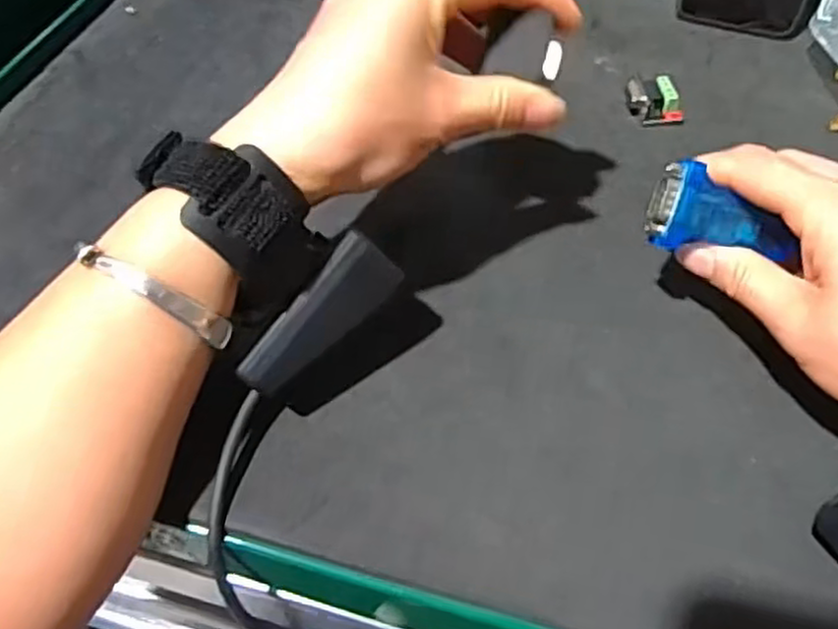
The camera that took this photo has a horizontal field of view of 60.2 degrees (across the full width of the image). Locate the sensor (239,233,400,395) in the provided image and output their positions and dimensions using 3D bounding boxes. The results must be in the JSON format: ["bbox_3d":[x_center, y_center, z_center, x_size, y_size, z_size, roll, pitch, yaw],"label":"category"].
[{"bbox_3d":[-0.037,0.001,0.266,0.015,0.022,0.067,40,82,25],"label":"sensor"}]

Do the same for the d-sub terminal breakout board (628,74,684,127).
[{"bbox_3d":[0.134,-0.122,0.412,0.029,0.015,0.026,-7,54,-9],"label":"d-sub terminal breakout board"}]

